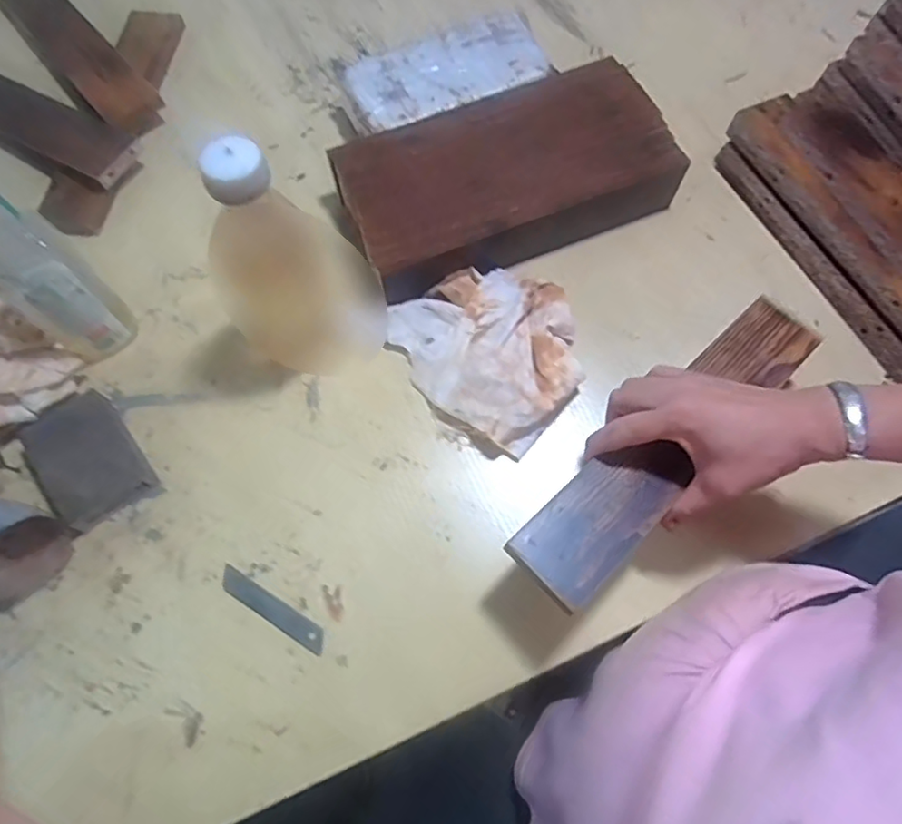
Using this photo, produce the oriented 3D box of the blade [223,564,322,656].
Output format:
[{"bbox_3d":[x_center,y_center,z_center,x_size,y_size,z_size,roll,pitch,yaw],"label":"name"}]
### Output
[{"bbox_3d":[-0.138,0.153,0.448,0.097,0.004,0.018,29,71,12],"label":"blade"}]

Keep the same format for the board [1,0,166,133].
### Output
[{"bbox_3d":[-0.420,-0.411,0.642,0.060,0.021,0.298,-39,73,-13],"label":"board"}]

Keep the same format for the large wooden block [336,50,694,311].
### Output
[{"bbox_3d":[0.055,-0.228,0.564,0.308,0.070,0.166,-21,69,-8],"label":"large wooden block"}]

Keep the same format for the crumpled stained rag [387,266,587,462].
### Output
[{"bbox_3d":[0.038,-0.061,0.508,0.141,0.044,0.166,-43,73,-15],"label":"crumpled stained rag"}]

